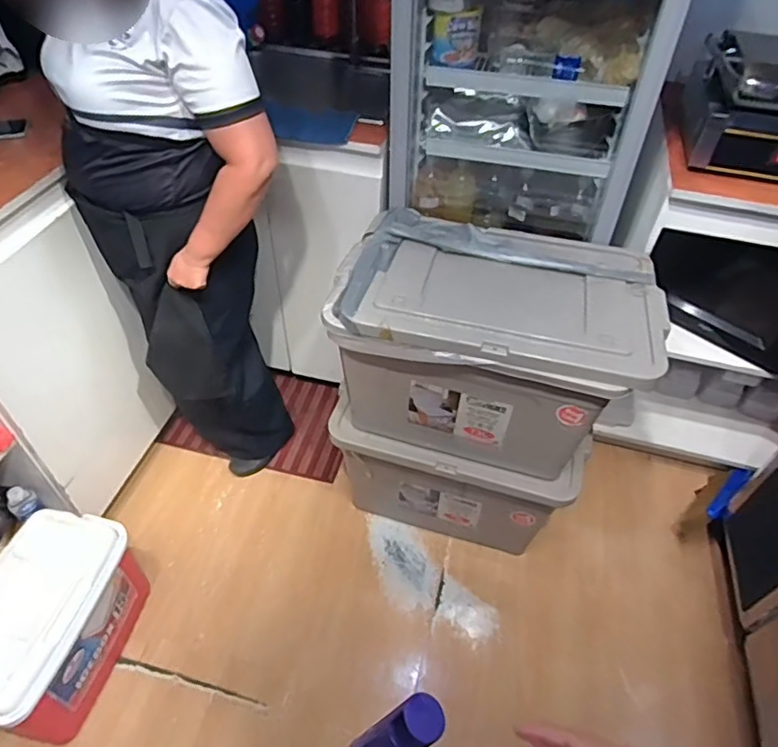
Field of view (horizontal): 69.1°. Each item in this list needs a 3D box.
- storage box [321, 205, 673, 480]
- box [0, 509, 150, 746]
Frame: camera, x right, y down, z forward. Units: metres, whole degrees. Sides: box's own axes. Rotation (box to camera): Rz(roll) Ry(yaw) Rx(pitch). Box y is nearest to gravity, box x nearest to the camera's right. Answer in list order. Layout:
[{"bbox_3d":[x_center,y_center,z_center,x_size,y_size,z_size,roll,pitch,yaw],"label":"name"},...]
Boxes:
[{"bbox_3d":[0.219,-0.062,1.303,0.651,0.384,0.439,11,47,8],"label":"storage box"},{"bbox_3d":[-0.734,0.558,1.241,0.235,0.323,0.402,9,47,6],"label":"box"}]

